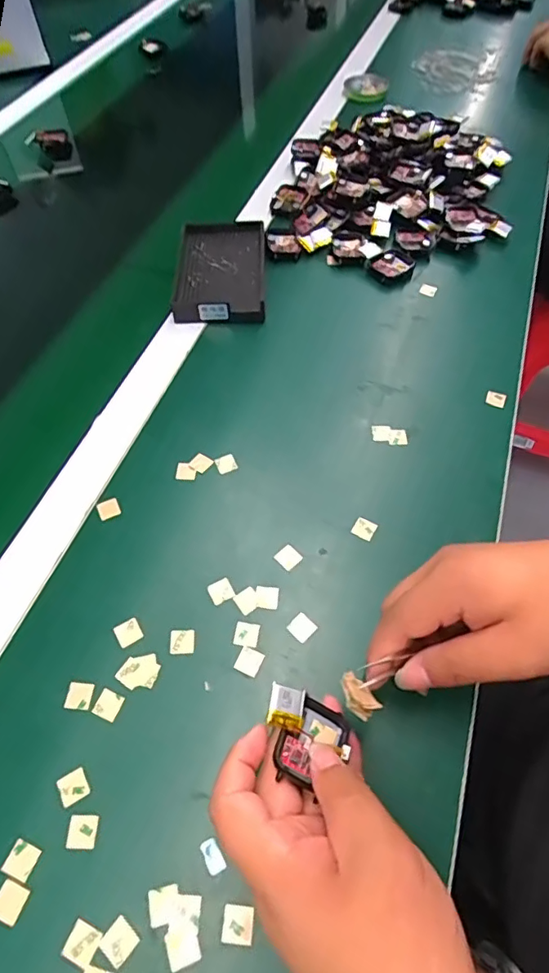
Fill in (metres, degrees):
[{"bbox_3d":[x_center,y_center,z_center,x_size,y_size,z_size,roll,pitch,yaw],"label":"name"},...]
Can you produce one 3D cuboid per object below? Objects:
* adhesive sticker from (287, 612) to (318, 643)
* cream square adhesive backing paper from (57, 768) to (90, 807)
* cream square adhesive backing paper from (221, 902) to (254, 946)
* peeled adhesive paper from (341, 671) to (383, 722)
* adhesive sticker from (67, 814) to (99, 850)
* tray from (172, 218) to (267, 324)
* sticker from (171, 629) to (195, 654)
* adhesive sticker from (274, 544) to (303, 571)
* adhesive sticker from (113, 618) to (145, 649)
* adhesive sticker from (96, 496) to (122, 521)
[{"bbox_3d":[0.019,0.094,0.341,0.016,0.004,0.016,40,66,22],"label":"adhesive sticker"},{"bbox_3d":[-0.117,0.174,0.293,0.016,0.004,0.016,-26,61,-14],"label":"cream square adhesive backing paper"},{"bbox_3d":[-0.019,0.226,0.262,0.016,0.004,0.015,3,52,7],"label":"cream square adhesive backing paper"},{"bbox_3d":[0.046,0.114,0.274,0.025,0.005,0.019,42,37,4],"label":"peeled adhesive paper"},{"bbox_3d":[-0.107,0.193,0.283,0.016,0.004,0.016,0,53,-3],"label":"adhesive sticker"},{"bbox_3d":[-0.056,-0.225,0.528,0.088,0.024,0.145,-2,58,0],"label":"tray"},{"bbox_3d":[-0.061,0.103,0.338,0.016,0.004,0.016,-4,59,-1],"label":"sticker"},{"bbox_3d":[0.010,0.051,0.368,0.016,0.004,0.016,40,67,22],"label":"adhesive sticker"},{"bbox_3d":[-0.098,0.098,0.341,0.016,0.004,0.016,-28,64,-17],"label":"adhesive sticker"},{"bbox_3d":[-0.128,0.017,0.391,0.016,0.004,0.016,-25,64,-13],"label":"adhesive sticker"}]

